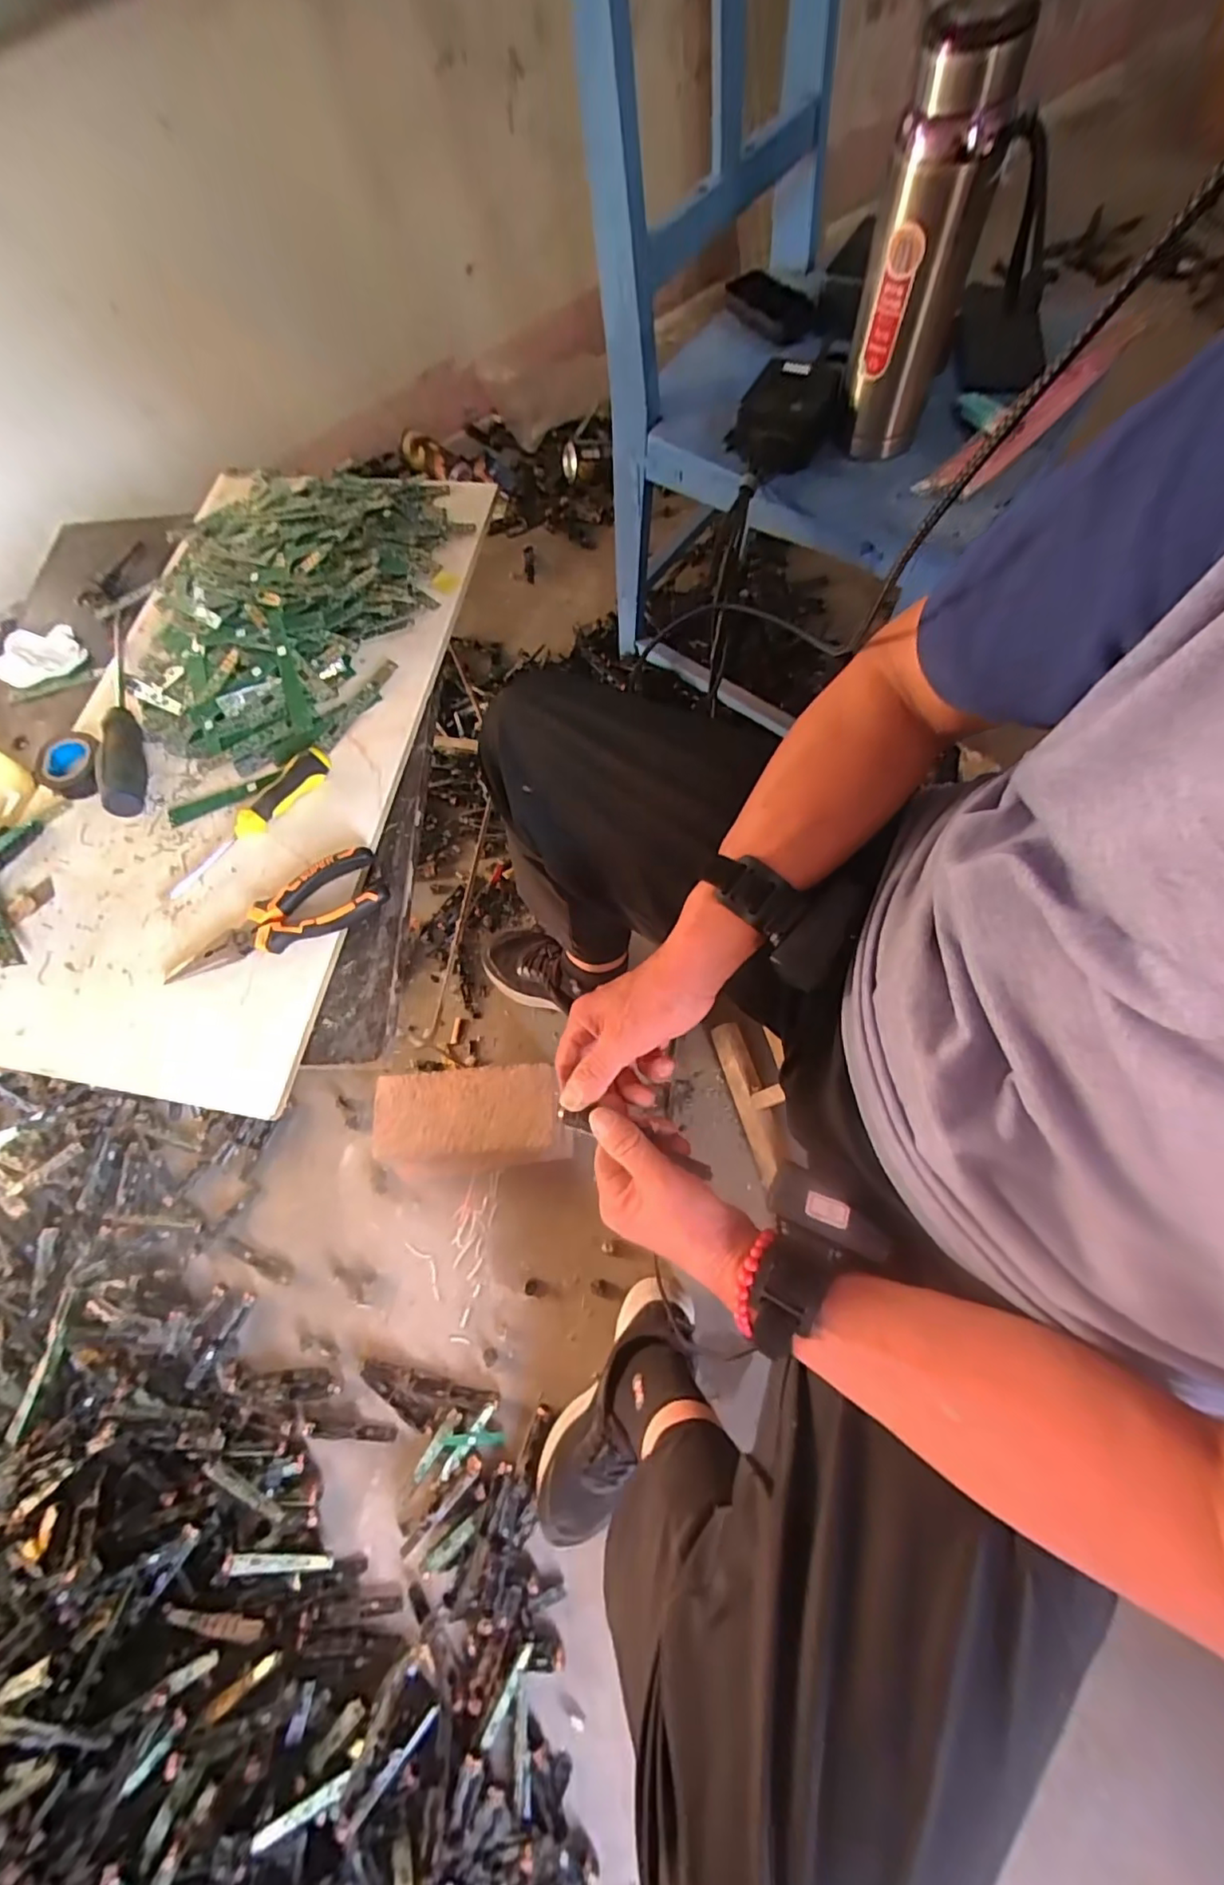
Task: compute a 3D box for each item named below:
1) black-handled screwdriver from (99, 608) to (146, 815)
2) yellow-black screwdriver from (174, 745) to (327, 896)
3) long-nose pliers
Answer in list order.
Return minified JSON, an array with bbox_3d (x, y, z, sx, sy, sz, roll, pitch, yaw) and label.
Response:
[{"bbox_3d":[-0.412,-0.201,0.497,0.022,0.033,0.248,-23,68,-4],"label":"black-handled screwdriver"},{"bbox_3d":[-0.274,-0.093,0.449,0.021,0.021,0.147,39,77,18],"label":"yellow-black screwdriver"},{"bbox_3d":[-0.233,-0.014,0.418,0.150,0.021,0.051,-27,69,-6],"label":"long-nose pliers"}]

